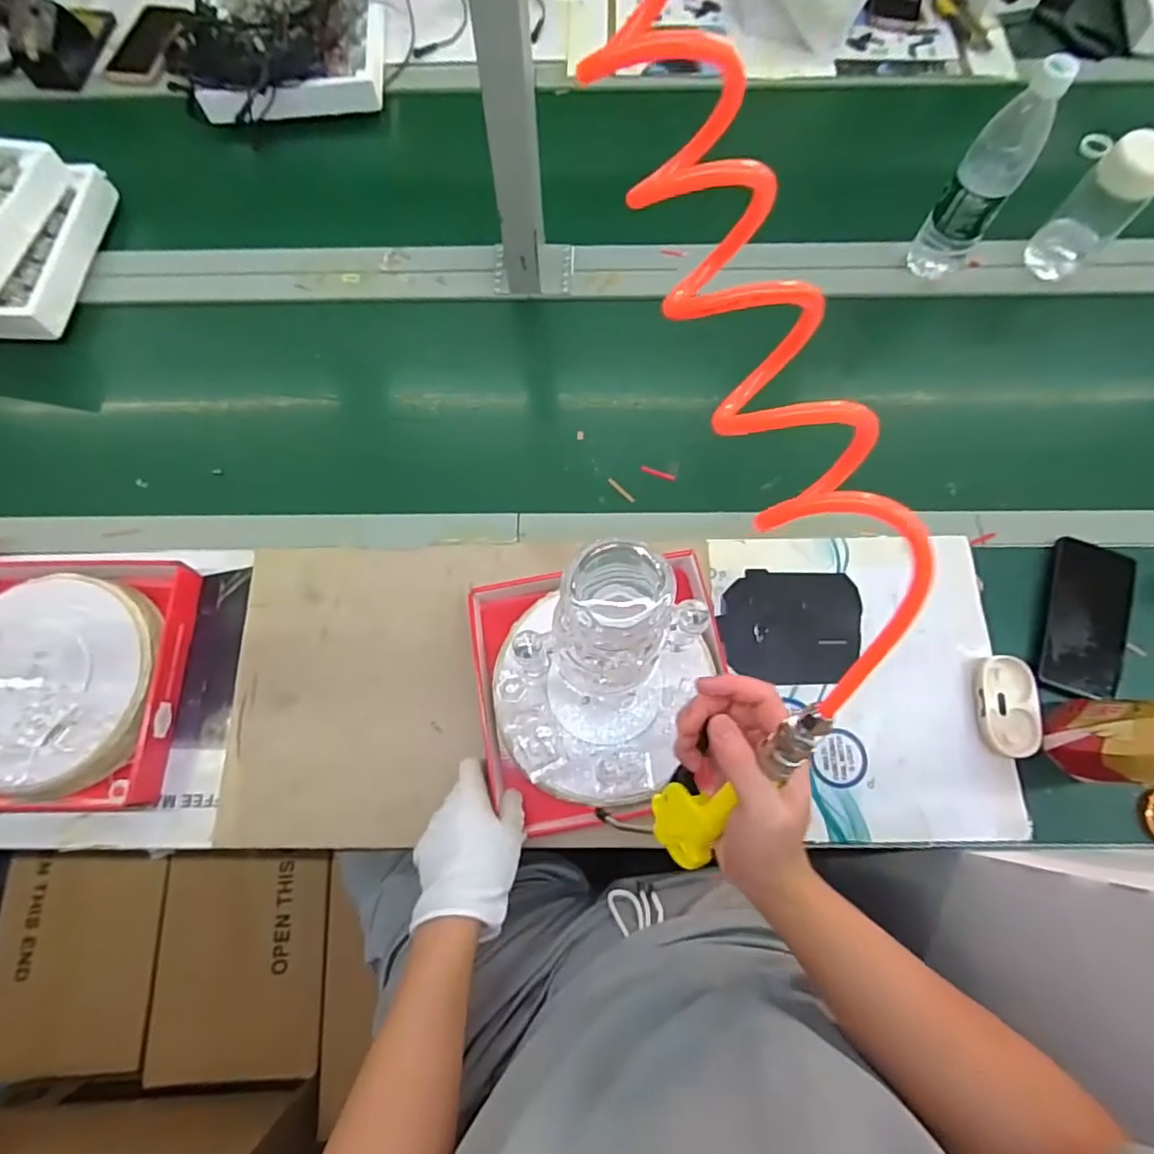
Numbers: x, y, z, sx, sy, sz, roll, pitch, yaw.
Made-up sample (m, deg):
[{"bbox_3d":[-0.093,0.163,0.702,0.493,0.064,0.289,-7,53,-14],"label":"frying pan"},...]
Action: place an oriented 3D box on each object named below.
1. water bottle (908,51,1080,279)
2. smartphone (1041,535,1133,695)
[{"bbox_3d":[0.444,-0.430,0.652,0.067,0.203,0.053,33,75,9],"label":"water bottle"},{"bbox_3d":[0.533,0.043,0.620,0.085,0.011,0.165,19,73,3],"label":"smartphone"}]

